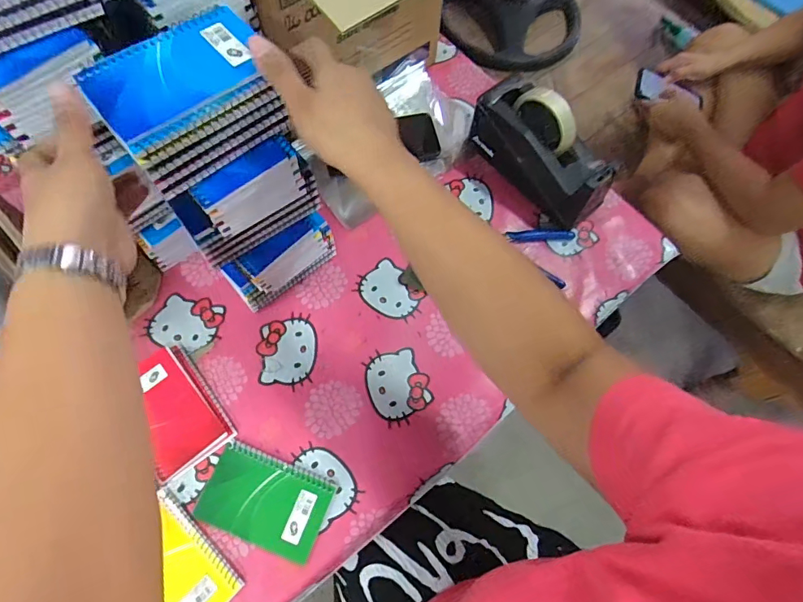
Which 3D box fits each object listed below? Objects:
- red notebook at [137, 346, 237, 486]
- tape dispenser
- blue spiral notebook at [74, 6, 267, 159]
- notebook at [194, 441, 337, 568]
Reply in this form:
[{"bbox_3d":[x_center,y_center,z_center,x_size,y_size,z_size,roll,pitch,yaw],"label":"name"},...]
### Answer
[{"bbox_3d":[-0.262,0.122,0.523,0.086,0.015,0.135,-34,73,-15],"label":"red notebook"},{"bbox_3d":[0.188,-0.203,0.610,0.076,0.106,0.201,-36,74,-16],"label":"tape dispenser"},{"bbox_3d":[-0.166,-0.172,0.347,0.128,0.010,0.088,-39,75,-16],"label":"blue spiral notebook"},{"bbox_3d":[-0.146,0.214,0.495,0.132,0.006,0.082,21,68,6],"label":"notebook"}]

